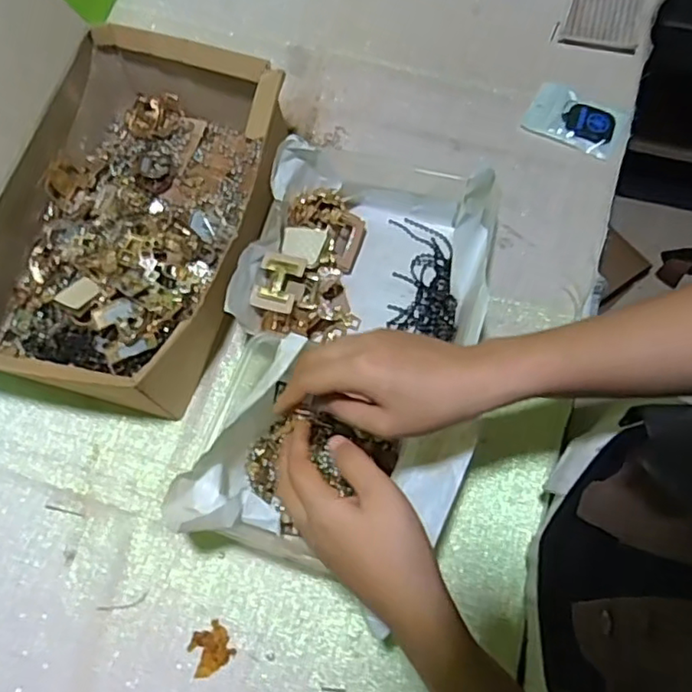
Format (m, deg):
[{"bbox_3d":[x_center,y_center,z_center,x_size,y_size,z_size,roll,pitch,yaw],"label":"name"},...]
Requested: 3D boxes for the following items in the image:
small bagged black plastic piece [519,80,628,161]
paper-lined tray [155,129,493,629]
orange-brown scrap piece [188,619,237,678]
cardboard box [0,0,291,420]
[{"bbox_3d":[0.242,-0.241,0.649,0.095,0.011,0.068,26,74,11],"label":"small bagged black plastic piece"},{"bbox_3d":[0.007,-0.007,0.527,0.206,0.101,0.351,13,72,7],"label":"paper-lined tray"},{"bbox_3d":[-0.110,0.245,0.498,0.035,0.004,0.033,-32,72,-8],"label":"orange-brown scrap piece"},{"bbox_3d":[-0.229,-0.154,0.495,0.302,0.285,0.322,17,72,8],"label":"cardboard box"}]

